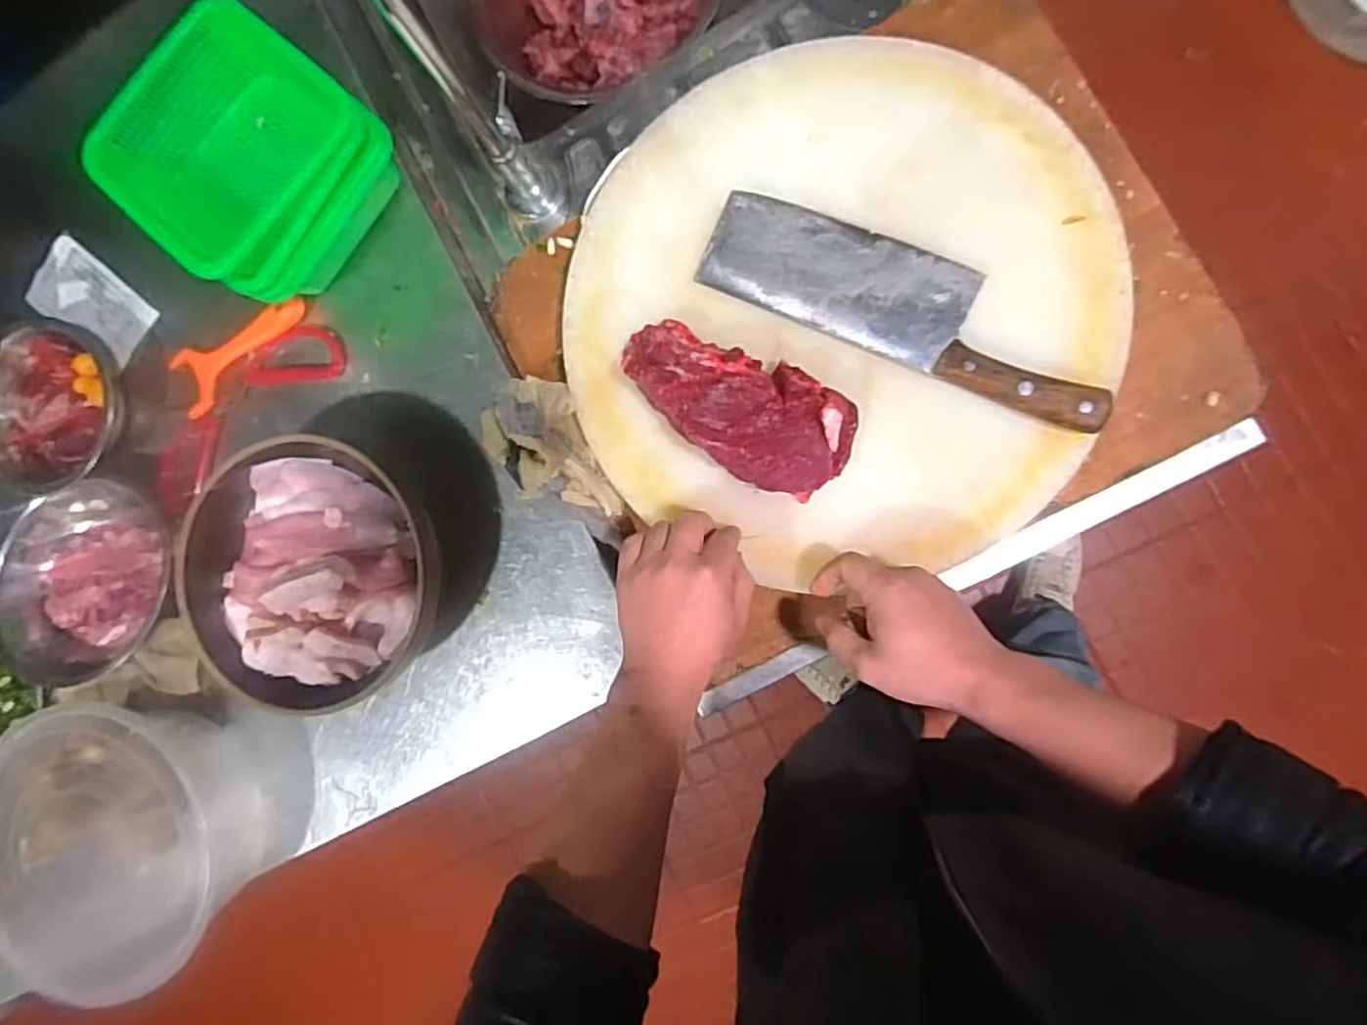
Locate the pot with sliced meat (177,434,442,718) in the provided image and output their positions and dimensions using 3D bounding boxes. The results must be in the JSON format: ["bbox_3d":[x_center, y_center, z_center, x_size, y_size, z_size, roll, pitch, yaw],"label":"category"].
[{"bbox_3d":[-0.306,0.052,0.582,0.221,0.098,0.207,0,90,10],"label":"pot with sliced meat"}]

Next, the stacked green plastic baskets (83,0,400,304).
[{"bbox_3d":[-0.347,-0.286,0.577,0.177,0.117,0.170,43,97,7],"label":"stacked green plastic baskets"}]

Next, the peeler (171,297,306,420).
[{"bbox_3d":[-0.403,-0.151,0.638,0.143,0.010,0.061,-33,85,8],"label":"peeler"}]

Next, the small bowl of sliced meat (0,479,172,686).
[{"bbox_3d":[-0.553,0.070,0.657,0.153,0.062,0.158,0,90,10],"label":"small bowl of sliced meat"}]

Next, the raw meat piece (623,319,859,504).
[{"bbox_3d":[0.037,-0.081,0.520,0.178,0.059,0.084,32,95,8],"label":"raw meat piece"}]

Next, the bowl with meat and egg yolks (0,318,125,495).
[{"bbox_3d":[-0.589,-0.098,0.660,0.132,0.046,0.155,1,90,10],"label":"bowl with meat and egg yolks"}]

